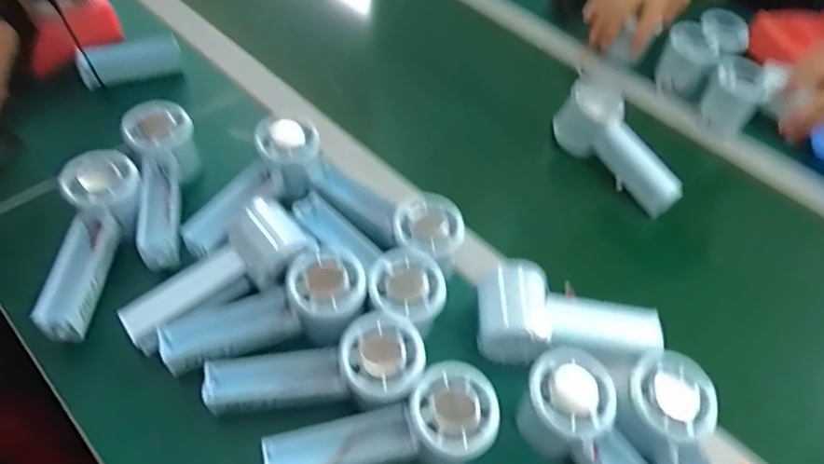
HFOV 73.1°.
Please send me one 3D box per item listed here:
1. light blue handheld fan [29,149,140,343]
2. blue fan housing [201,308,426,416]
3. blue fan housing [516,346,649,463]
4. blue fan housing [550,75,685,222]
[{"bbox_3d":[-0.253,0.007,0.433,0.056,0.047,0.150,3,52,-3],"label":"light blue handheld fan"},{"bbox_3d":[-0.067,0.099,0.385,0.150,0.050,0.059,-3,53,-7],"label":"blue fan housing"},{"bbox_3d":[0.137,0.152,0.371,0.053,0.063,0.148,-34,62,-27],"label":"blue fan housing"},{"bbox_3d":[0.214,-0.086,0.581,0.047,0.061,0.155,-30,74,-25],"label":"blue fan housing"}]

